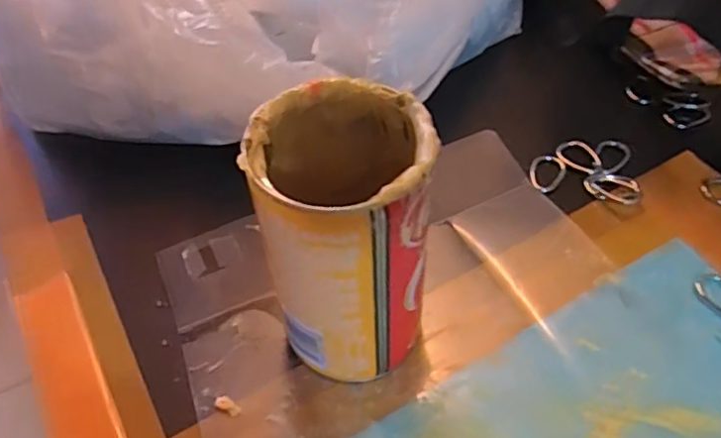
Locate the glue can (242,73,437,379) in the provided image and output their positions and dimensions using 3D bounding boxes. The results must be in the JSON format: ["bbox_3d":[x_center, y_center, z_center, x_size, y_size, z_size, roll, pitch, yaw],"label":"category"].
[{"bbox_3d":[-0.005,0.013,0.240,0.057,0.125,0.055,-1,51,1],"label":"glue can"}]

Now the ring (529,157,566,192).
[{"bbox_3d":[0.104,-0.026,0.346,0.018,0.004,0.026,23,55,20],"label":"ring"}]

